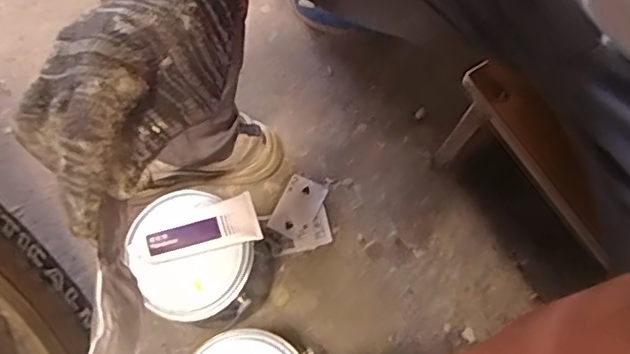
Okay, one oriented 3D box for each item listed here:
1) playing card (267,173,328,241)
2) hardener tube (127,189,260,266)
[{"bbox_3d":[-0.026,0.042,0.828,0.057,0.004,0.087,26,78,13],"label":"playing card"},{"bbox_3d":[-0.132,0.058,0.653,0.135,0.027,0.052,-18,70,-4],"label":"hardener tube"}]

